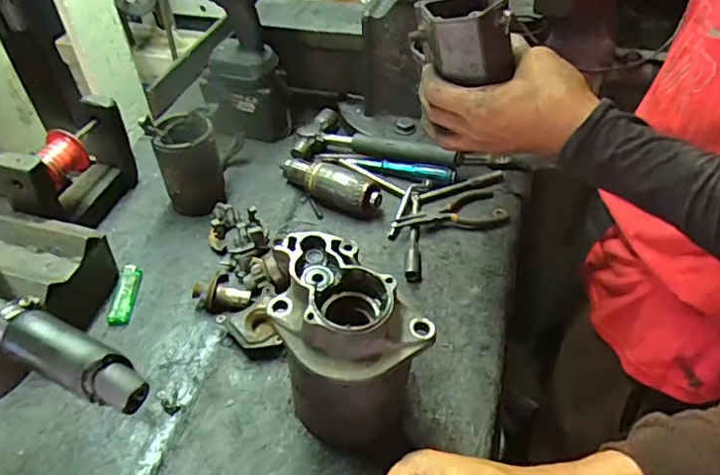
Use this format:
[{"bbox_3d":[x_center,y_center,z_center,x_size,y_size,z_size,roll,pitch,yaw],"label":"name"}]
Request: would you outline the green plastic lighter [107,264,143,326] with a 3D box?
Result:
[{"bbox_3d":[-0.266,0.065,0.631,0.024,0.016,0.077,-2,45,-1],"label":"green plastic lighter"}]

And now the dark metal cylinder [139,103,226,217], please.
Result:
[{"bbox_3d":[-0.216,-0.094,0.711,0.079,0.119,0.080,-9,45,-8],"label":"dark metal cylinder"}]

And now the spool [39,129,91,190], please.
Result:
[{"bbox_3d":[-0.347,-0.087,0.633,0.043,0.044,0.057,13,46,14],"label":"spool"}]

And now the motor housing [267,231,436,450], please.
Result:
[{"bbox_3d":[-0.022,0.100,0.495,0.139,0.161,0.104,34,55,31],"label":"motor housing"}]

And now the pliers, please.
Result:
[{"bbox_3d":[0.114,-0.028,0.709,0.144,0.023,0.062,-13,46,-11],"label":"pliers"}]

